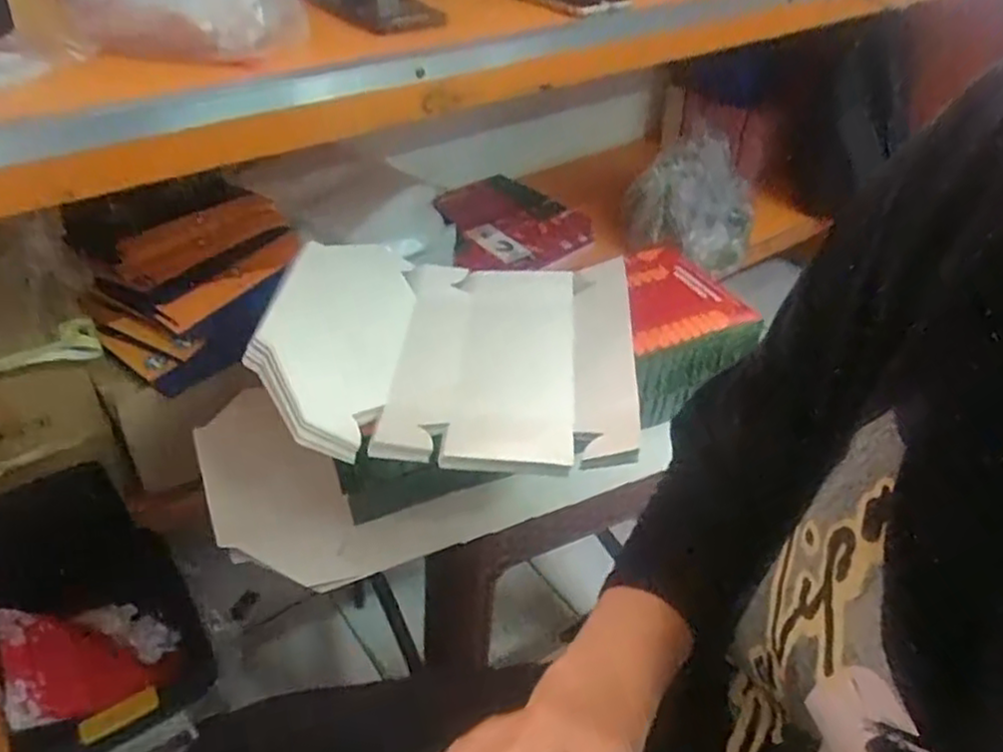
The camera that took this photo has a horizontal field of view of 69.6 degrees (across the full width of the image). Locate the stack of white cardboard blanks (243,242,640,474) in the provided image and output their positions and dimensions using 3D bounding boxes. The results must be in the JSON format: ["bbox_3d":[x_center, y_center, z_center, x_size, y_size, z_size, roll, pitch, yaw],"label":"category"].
[{"bbox_3d":[0.012,-0.013,0.689,0.221,0.045,0.277,1,42,3],"label":"stack of white cardboard blanks"}]

